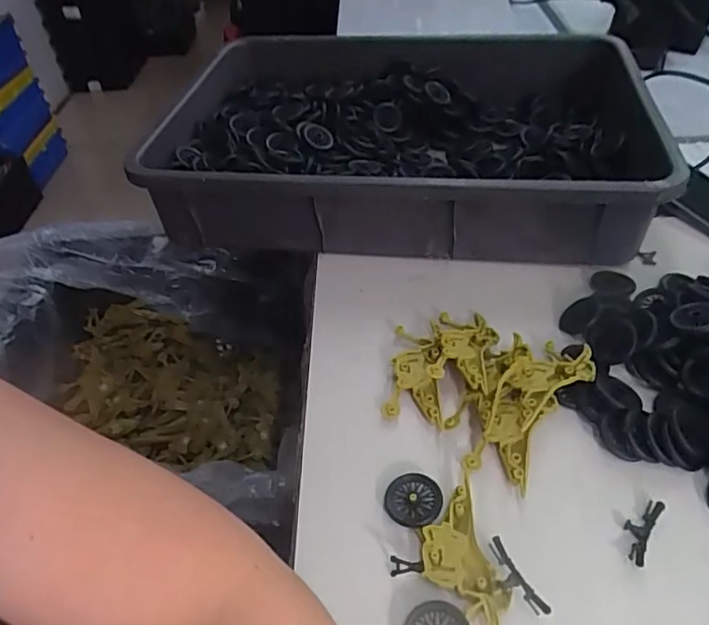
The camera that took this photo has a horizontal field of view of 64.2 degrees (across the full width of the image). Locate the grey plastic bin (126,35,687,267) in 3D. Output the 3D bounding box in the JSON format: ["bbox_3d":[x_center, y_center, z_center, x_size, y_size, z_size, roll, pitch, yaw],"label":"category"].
[{"bbox_3d":[0.050,-0.202,0.659,0.513,0.109,0.362,3,45,9],"label":"grey plastic bin"}]

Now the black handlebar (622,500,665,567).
[{"bbox_3d":[0.184,0.140,0.364,0.017,0.007,0.046,25,52,28],"label":"black handlebar"}]

